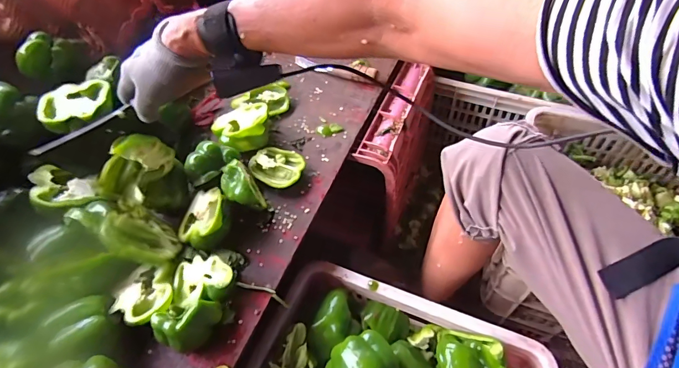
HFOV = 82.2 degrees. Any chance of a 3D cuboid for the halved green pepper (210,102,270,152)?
[{"bbox_3d":[-0.154,-0.089,0.629,0.094,0.052,0.073,-19,54,-9],"label":"halved green pepper"}]

